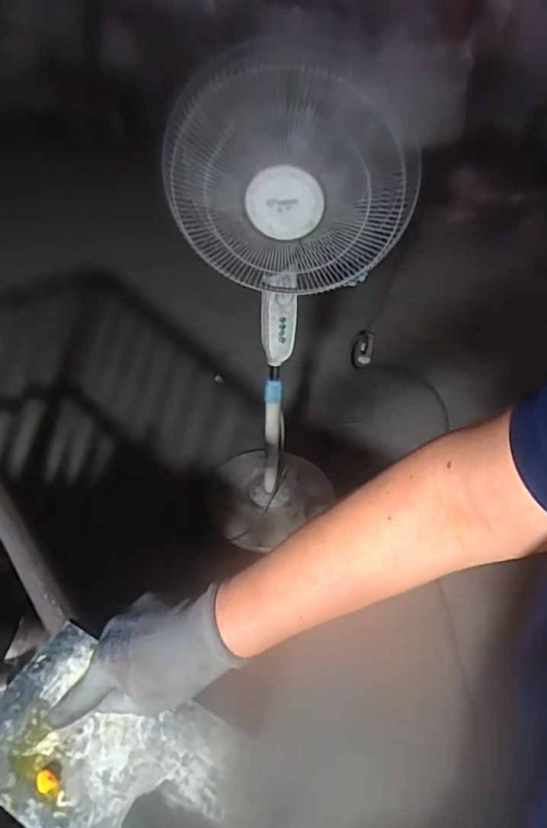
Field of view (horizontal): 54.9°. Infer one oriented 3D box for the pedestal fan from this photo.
[{"bbox_3d":[0.003,-0.149,1.189,0.391,1.057,0.357,-1,41,-5],"label":"pedestal fan"}]

